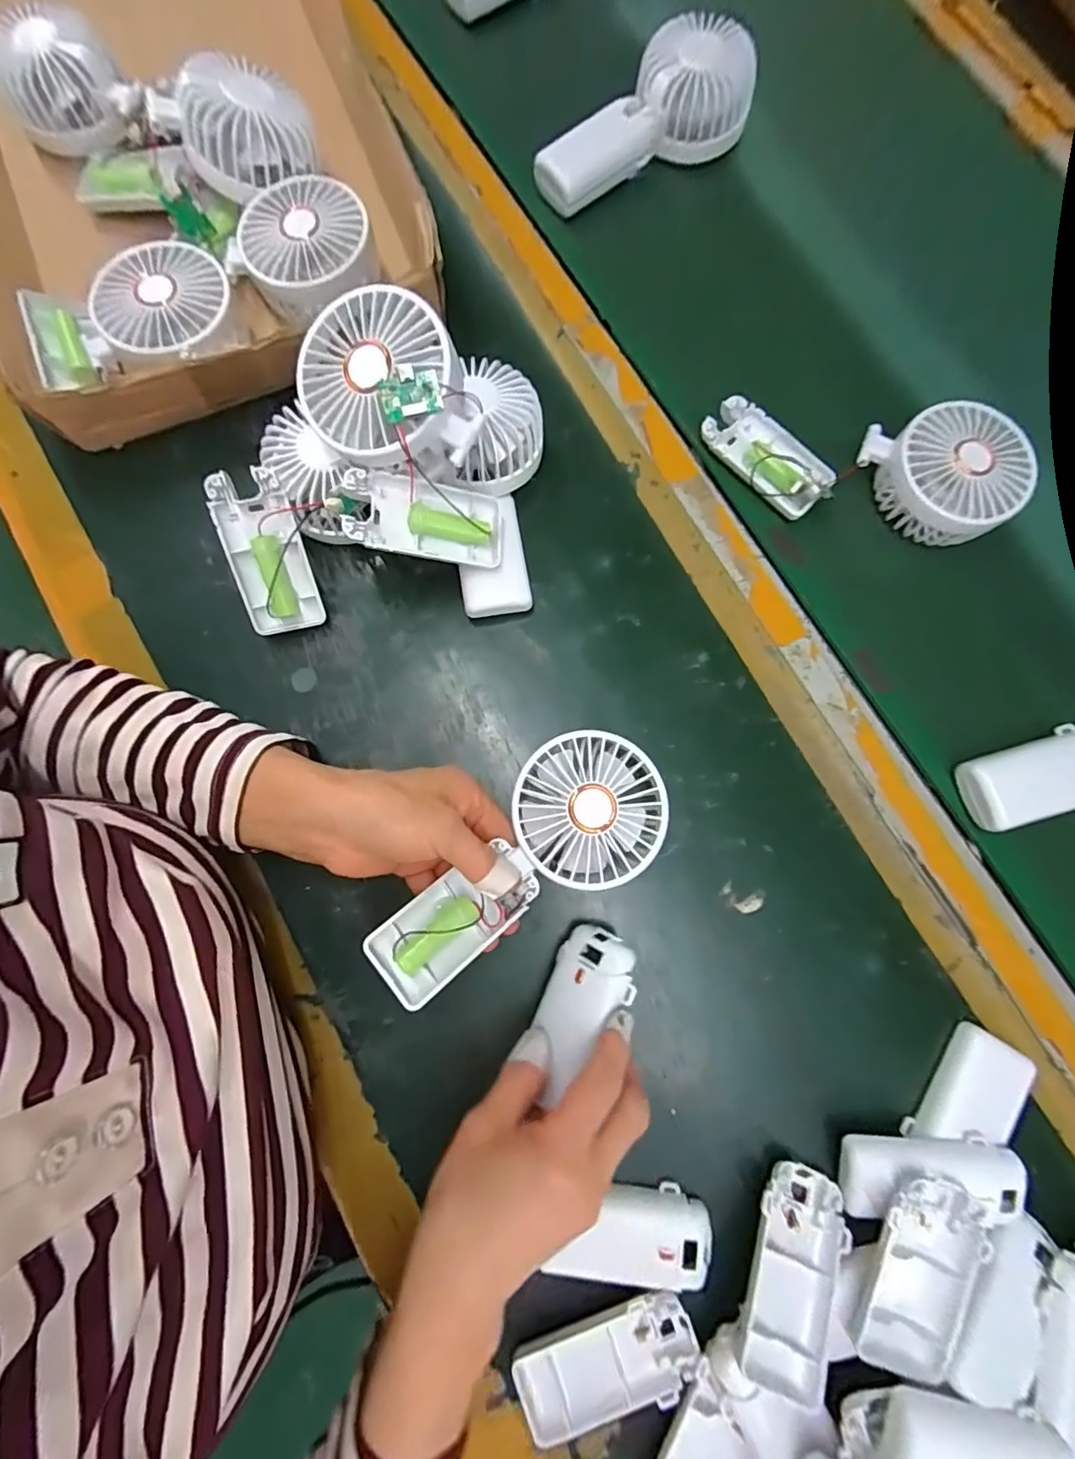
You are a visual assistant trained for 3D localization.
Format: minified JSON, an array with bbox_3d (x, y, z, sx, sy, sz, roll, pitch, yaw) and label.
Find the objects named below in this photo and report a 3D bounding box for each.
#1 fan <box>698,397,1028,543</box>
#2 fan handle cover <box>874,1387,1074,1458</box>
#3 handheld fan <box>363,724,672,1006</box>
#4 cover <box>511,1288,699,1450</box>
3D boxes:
[{"bbox_3d":[0.216,-0.181,0.365,0.199,0.034,0.078,12,80,0],"label":"fan"},{"bbox_3d":[0.212,0.350,0.262,0.088,0.017,0.040,12,80,0],"label":"fan handle cover"},{"bbox_3d":[-0.009,0.074,0.302,0.176,0.027,0.080,-37,83,-7],"label":"handheld fan"},{"bbox_3d":[0.036,0.334,0.287,0.094,0.016,0.049,-18,82,-5],"label":"cover"}]

